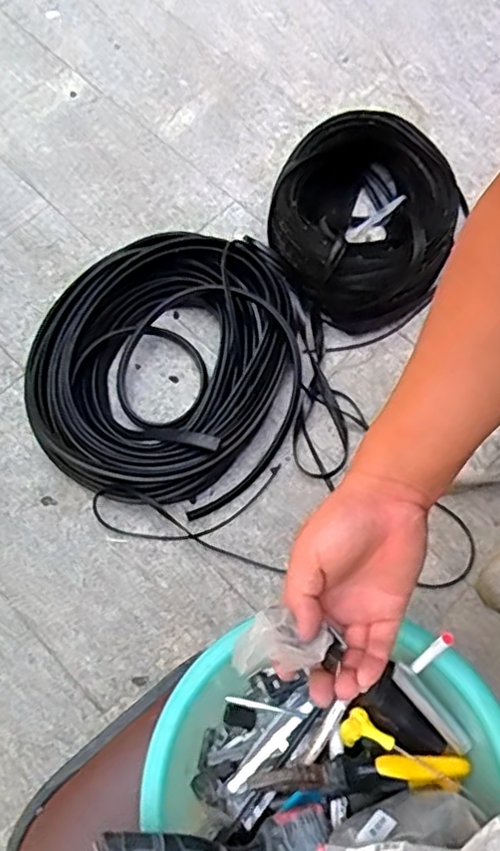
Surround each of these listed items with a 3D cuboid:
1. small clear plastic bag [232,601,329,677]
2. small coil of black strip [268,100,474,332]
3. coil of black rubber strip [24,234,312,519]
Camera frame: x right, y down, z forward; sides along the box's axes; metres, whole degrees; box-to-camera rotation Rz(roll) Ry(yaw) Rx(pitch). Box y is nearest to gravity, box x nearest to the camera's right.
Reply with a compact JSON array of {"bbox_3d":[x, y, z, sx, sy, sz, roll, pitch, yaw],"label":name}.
[{"bbox_3d":[0.019,0.165,0.485,0.052,0.031,0.059,41,76,17],"label":"small clear plastic bag"},{"bbox_3d":[0.241,-0.443,1.381,0.398,0.182,0.484,26,72,13],"label":"small coil of black strip"},{"bbox_3d":[-0.168,-0.130,1.313,0.546,0.089,0.575,-1,68,3],"label":"coil of black rubber strip"}]

